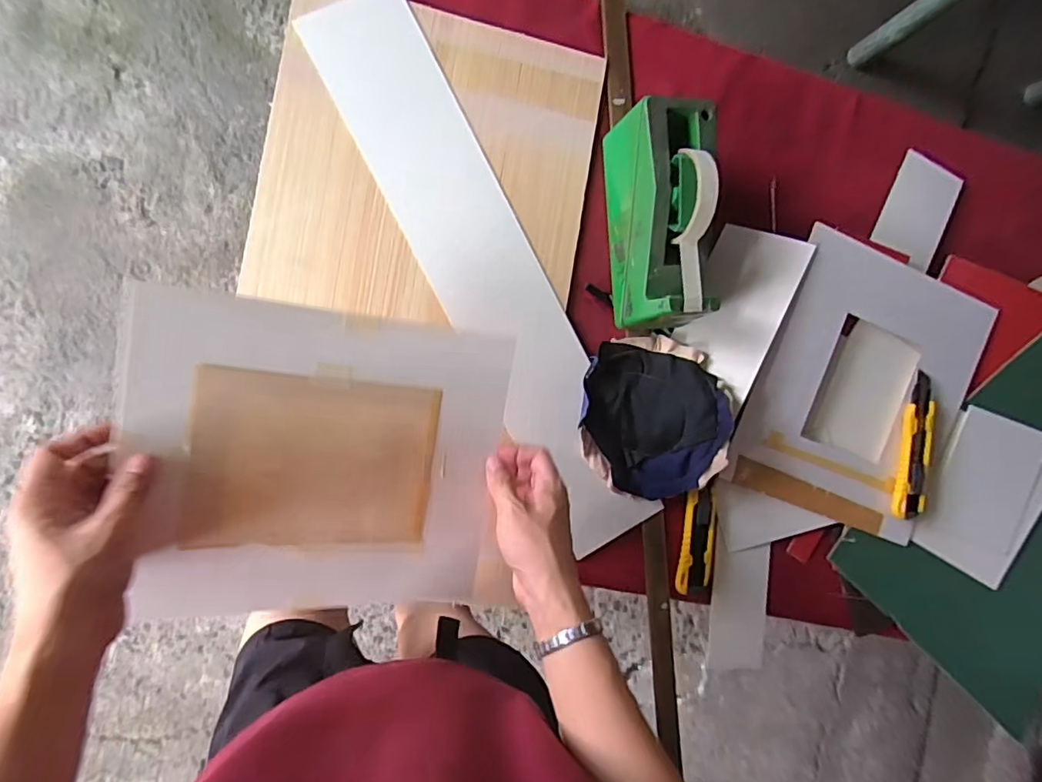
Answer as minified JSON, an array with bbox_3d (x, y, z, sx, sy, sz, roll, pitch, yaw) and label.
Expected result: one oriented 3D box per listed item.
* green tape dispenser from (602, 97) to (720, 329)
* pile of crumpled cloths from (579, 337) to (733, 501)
[{"bbox_3d":[0.138,-0.166,0.548,0.079,0.114,0.199,-3,91,-11],"label":"green tape dispenser"},{"bbox_3d":[0.133,0.027,0.573,0.134,0.062,0.167,7,89,-11],"label":"pile of crumpled cloths"}]

